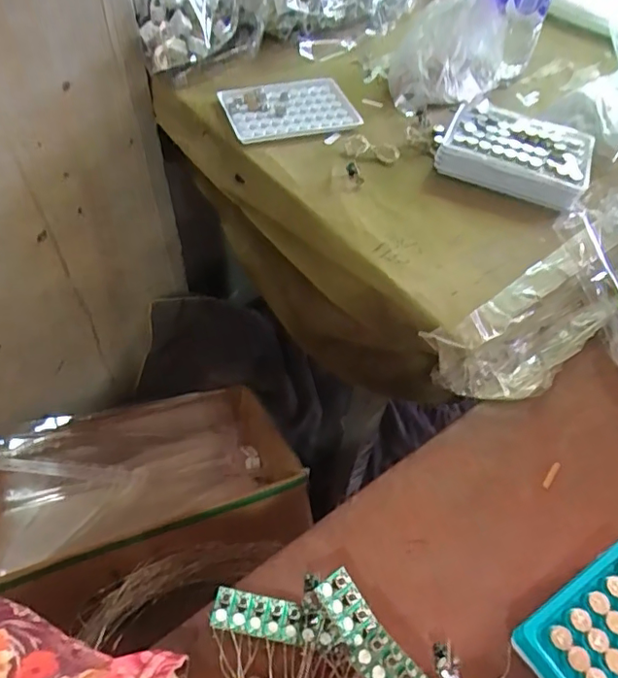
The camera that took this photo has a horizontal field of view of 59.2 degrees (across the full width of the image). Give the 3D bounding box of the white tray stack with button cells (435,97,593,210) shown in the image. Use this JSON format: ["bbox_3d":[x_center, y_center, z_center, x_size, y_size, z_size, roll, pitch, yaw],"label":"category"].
[{"bbox_3d":[0.191,-0.172,0.505,0.128,0.028,0.102,21,57,12],"label":"white tray stack with button cells"}]

